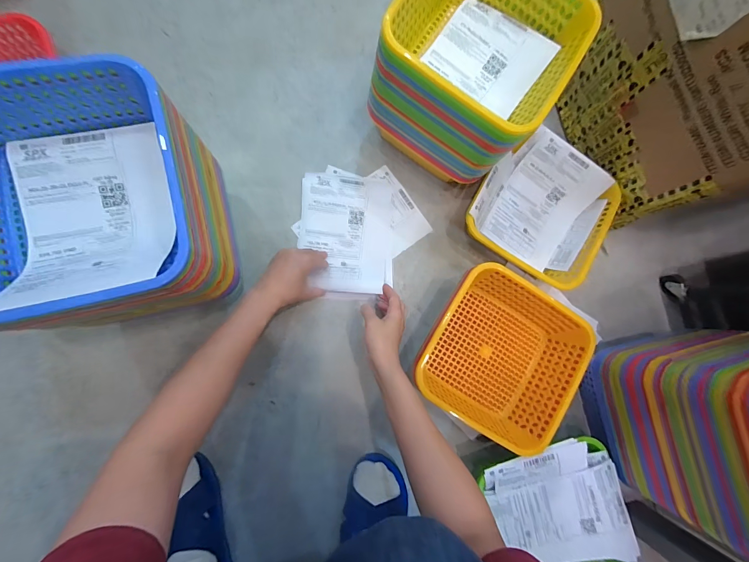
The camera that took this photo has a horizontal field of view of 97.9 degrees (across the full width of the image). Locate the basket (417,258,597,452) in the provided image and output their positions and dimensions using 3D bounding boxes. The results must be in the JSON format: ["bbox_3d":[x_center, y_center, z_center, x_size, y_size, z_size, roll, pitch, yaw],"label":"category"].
[{"bbox_3d":[0.195,0.118,0.516,0.213,0.082,0.220,35,82,-2],"label":"basket"}]

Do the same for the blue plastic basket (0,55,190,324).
[{"bbox_3d":[-0.297,-0.082,0.318,0.221,0.078,0.224,-14,87,-8],"label":"blue plastic basket"}]

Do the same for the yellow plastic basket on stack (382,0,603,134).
[{"bbox_3d":[0.146,-0.316,0.433,0.219,0.079,0.212,33,82,-3],"label":"yellow plastic basket on stack"}]

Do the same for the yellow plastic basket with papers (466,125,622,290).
[{"bbox_3d":[0.287,-0.126,0.588,0.226,0.090,0.230,30,82,-3],"label":"yellow plastic basket with papers"}]

